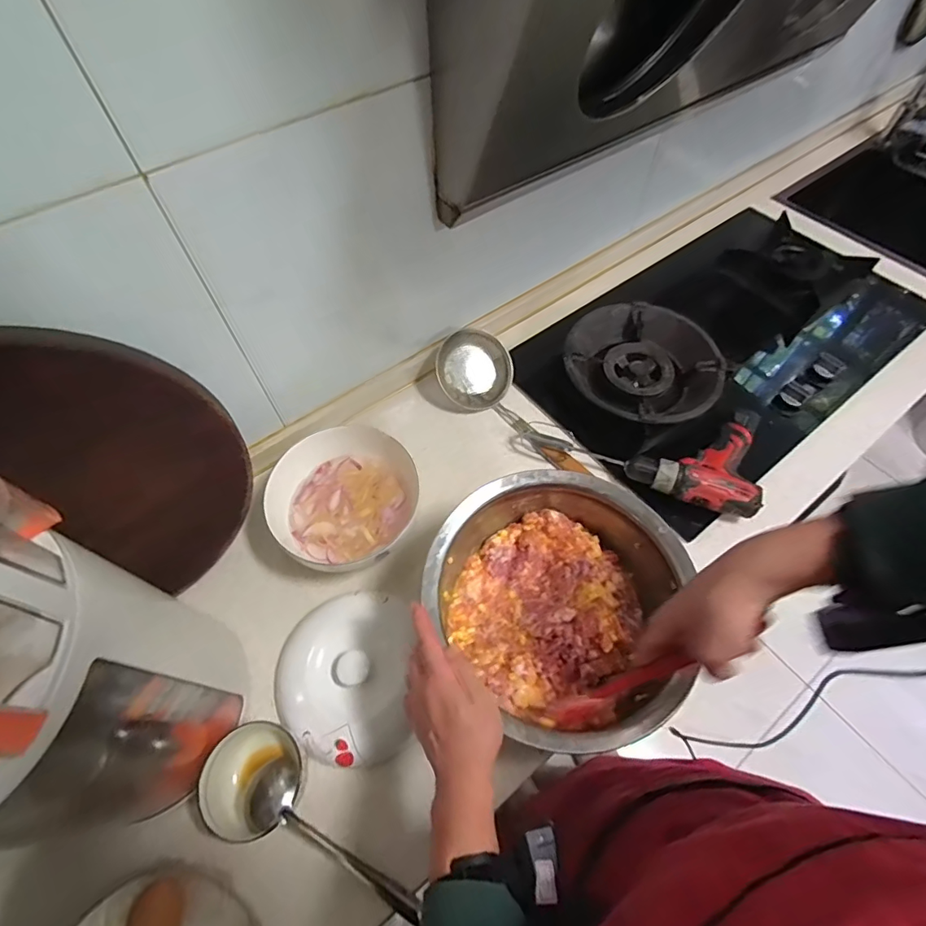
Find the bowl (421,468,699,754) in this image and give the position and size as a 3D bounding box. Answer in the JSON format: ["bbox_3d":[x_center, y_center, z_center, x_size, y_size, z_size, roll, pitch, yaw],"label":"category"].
[{"bbox_3d":[0.108,0.146,0.538,0.249,0.126,0.275,-31,64,-17],"label":"bowl"}]

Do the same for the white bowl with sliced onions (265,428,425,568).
[{"bbox_3d":[-0.175,0.049,0.677,0.220,0.087,0.188,20,61,11],"label":"white bowl with sliced onions"}]

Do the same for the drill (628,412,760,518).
[{"bbox_3d":[0.337,-0.011,0.711,0.174,0.056,0.160,12,60,6],"label":"drill"}]

